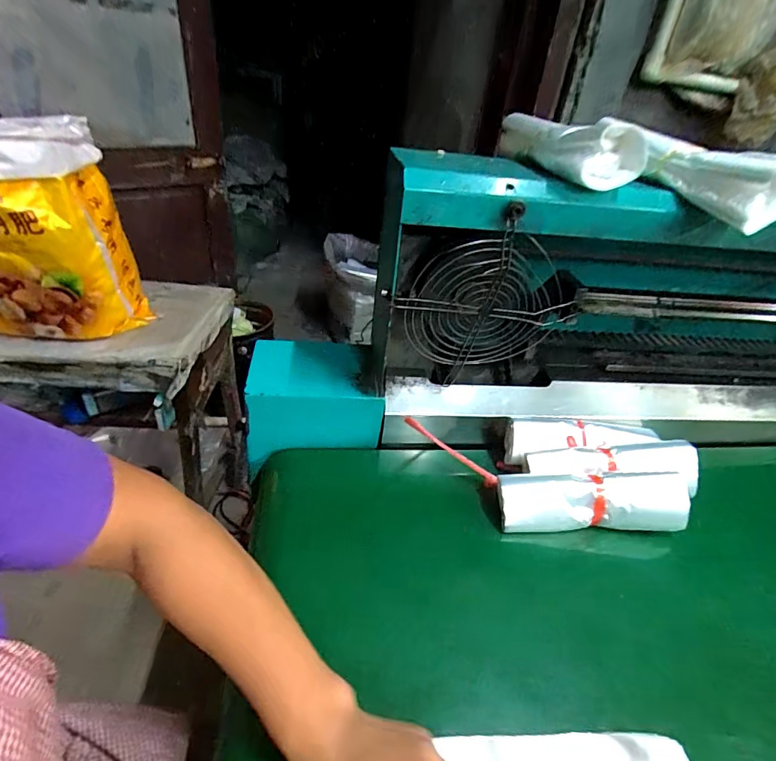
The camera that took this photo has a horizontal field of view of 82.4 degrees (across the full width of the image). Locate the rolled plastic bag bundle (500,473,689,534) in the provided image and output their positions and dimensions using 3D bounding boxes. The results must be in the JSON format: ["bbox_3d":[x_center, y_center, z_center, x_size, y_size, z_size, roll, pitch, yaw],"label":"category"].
[{"bbox_3d":[0.233,0.134,0.512,0.208,0.060,0.059,4,35,-5],"label":"rolled plastic bag bundle"}]

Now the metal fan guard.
[{"bbox_3d":[0.103,-0.083,0.495,0.166,0.177,0.026,-29,43,18],"label":"metal fan guard"}]

